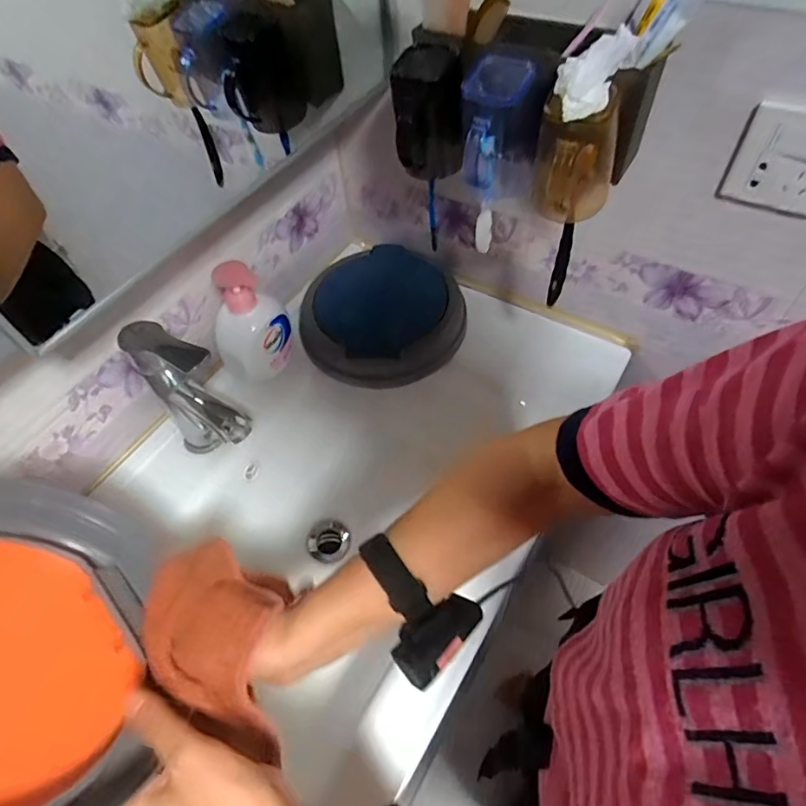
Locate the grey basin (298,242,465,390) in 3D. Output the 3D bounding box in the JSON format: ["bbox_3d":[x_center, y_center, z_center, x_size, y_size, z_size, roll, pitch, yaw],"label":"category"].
[{"bbox_3d":[-0.022,-0.130,0.754,0.237,0.046,0.225,-2,54,3],"label":"grey basin"}]

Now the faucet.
[{"bbox_3d":[-0.217,0.006,0.575,0.136,0.188,0.046,25,60,21],"label":"faucet"}]

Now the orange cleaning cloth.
[{"bbox_3d":[-0.131,0.167,0.385,0.137,0.068,0.097,25,60,21],"label":"orange cleaning cloth"}]

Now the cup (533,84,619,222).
[{"bbox_3d":[0.156,-0.219,0.473,0.069,0.110,0.062,10,56,12],"label":"cup"}]

